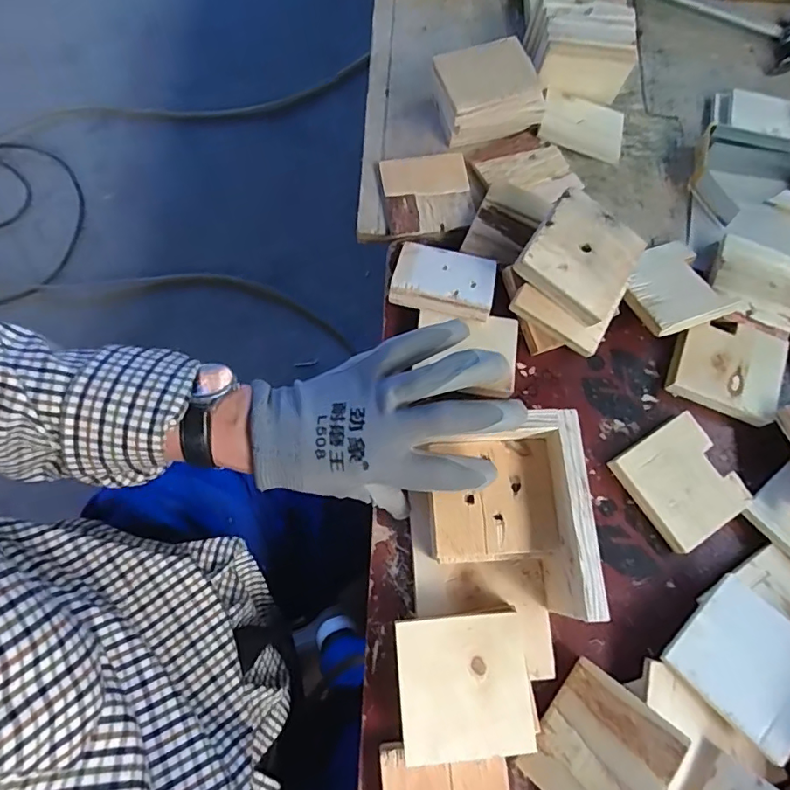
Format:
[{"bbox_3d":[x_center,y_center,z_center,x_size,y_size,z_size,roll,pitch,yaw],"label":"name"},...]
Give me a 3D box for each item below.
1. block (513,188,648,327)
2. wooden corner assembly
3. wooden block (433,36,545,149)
[{"bbox_3d":[0.163,-0.122,0.455,0.088,0.016,0.092,36,78,-4],"label":"block"},{"bbox_3d":[0.079,0.092,0.390,0.112,0.076,0.138,-3,73,-2],"label":"wooden corner assembly"},{"bbox_3d":[0.092,-0.307,0.529,0.100,0.066,0.067,-14,73,-5],"label":"wooden block"}]

